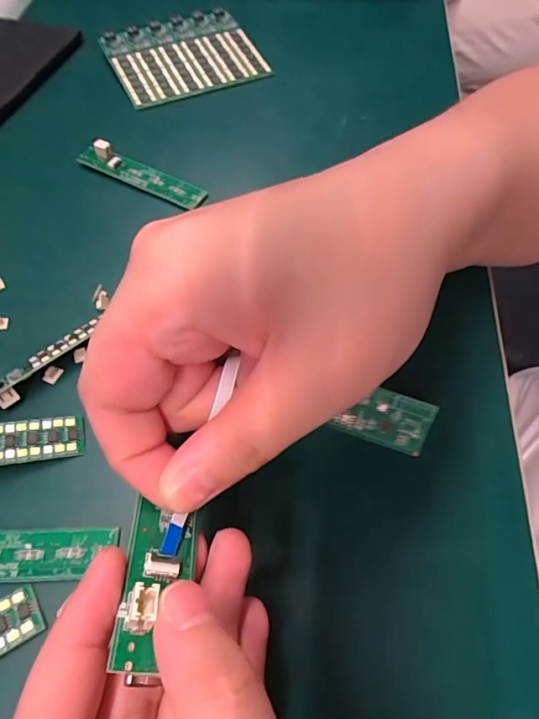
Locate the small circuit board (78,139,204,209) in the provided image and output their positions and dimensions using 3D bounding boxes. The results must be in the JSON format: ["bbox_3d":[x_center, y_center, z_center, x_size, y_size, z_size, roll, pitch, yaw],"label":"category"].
[{"bbox_3d":[-0.076,-0.111,0.278,0.081,0.010,0.016,24,61,14],"label":"small circuit board"}]

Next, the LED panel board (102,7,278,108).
[{"bbox_3d":[-0.062,-0.223,0.345,0.103,0.010,0.083,-22,61,-13],"label":"LED panel board"}]

